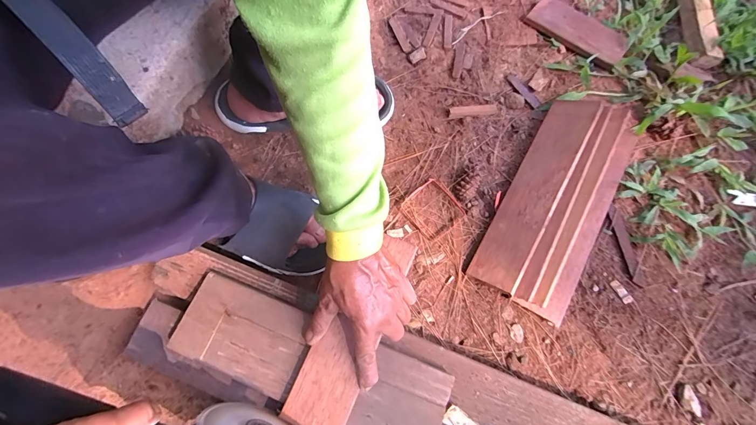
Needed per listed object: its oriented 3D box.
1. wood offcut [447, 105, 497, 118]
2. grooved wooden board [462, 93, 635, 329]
[{"bbox_3d":[0.144,-0.154,0.506,0.076,0.012,0.015,-6,73,0],"label":"wood offcut"},{"bbox_3d":[0.245,-0.019,0.446,0.126,0.050,0.300,29,76,10],"label":"grooved wooden board"}]

